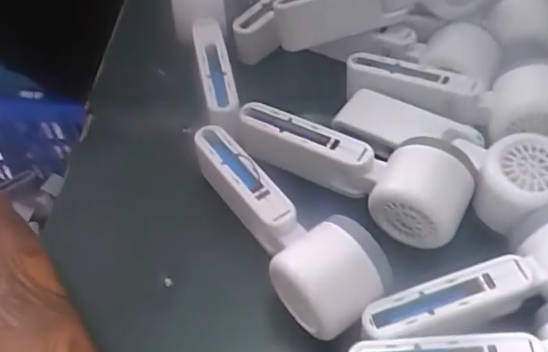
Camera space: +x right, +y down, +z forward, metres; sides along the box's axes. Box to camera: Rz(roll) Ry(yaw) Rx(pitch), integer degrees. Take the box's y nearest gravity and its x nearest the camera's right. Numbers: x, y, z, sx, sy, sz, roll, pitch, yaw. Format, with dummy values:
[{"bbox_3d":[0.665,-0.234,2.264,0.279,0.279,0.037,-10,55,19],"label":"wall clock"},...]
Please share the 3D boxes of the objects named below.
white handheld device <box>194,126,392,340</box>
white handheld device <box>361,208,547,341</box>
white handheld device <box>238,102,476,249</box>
[{"bbox_3d":[0.004,0.023,0.355,0.053,0.043,0.158,-28,58,-19],"label":"white handheld device"},{"bbox_3d":[0.125,0.063,0.324,0.158,0.044,0.055,-17,55,-12],"label":"white handheld device"},{"bbox_3d":[0.047,-0.008,0.376,0.161,0.050,0.055,18,56,13],"label":"white handheld device"}]

